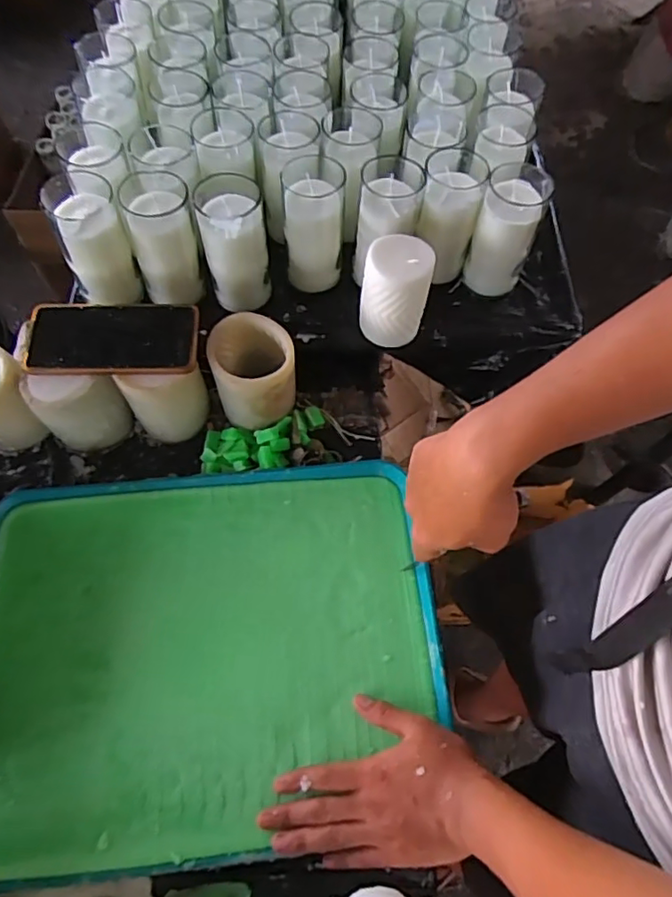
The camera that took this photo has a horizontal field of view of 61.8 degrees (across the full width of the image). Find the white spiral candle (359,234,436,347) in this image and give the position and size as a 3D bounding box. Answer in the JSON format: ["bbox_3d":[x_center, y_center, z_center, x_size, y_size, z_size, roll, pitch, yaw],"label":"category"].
[{"bbox_3d":[0.063,-0.168,0.604,0.067,0.096,0.066,8,66,1],"label":"white spiral candle"}]

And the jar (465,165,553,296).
[{"bbox_3d":[0.187,-0.242,0.627,0.066,0.122,0.071,15,66,4],"label":"jar"}]

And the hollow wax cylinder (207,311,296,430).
[{"bbox_3d":[-0.086,-0.080,0.591,0.080,0.090,0.080,-11,67,-8],"label":"hollow wax cylinder"}]

